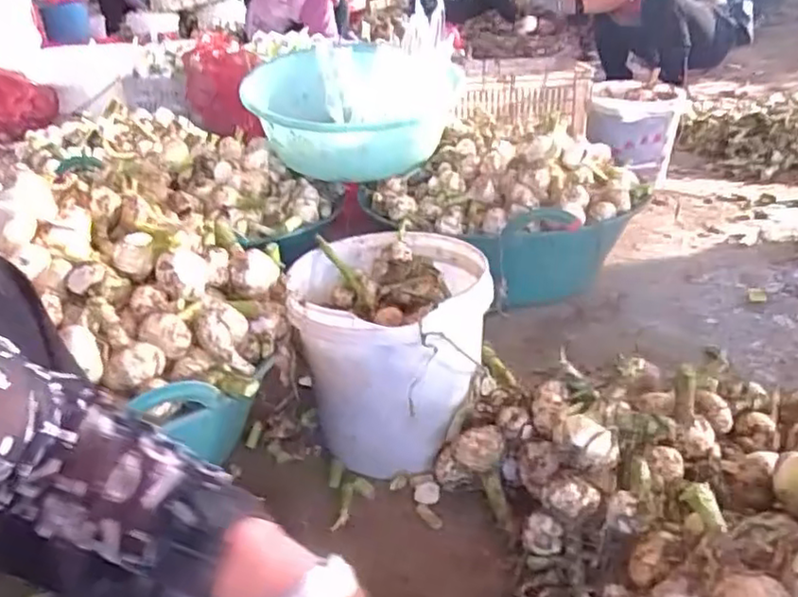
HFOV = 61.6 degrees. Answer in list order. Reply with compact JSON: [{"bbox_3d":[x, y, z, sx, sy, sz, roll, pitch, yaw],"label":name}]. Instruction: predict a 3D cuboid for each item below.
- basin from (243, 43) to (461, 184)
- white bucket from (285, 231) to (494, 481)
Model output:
[{"bbox_3d":[-0.091,-0.344,1.255,0.397,0.192,0.350,-4,29,5],"label":"basin"},{"bbox_3d":[-0.004,0.068,0.879,0.236,0.237,0.252,-5,29,3],"label":"white bucket"}]

